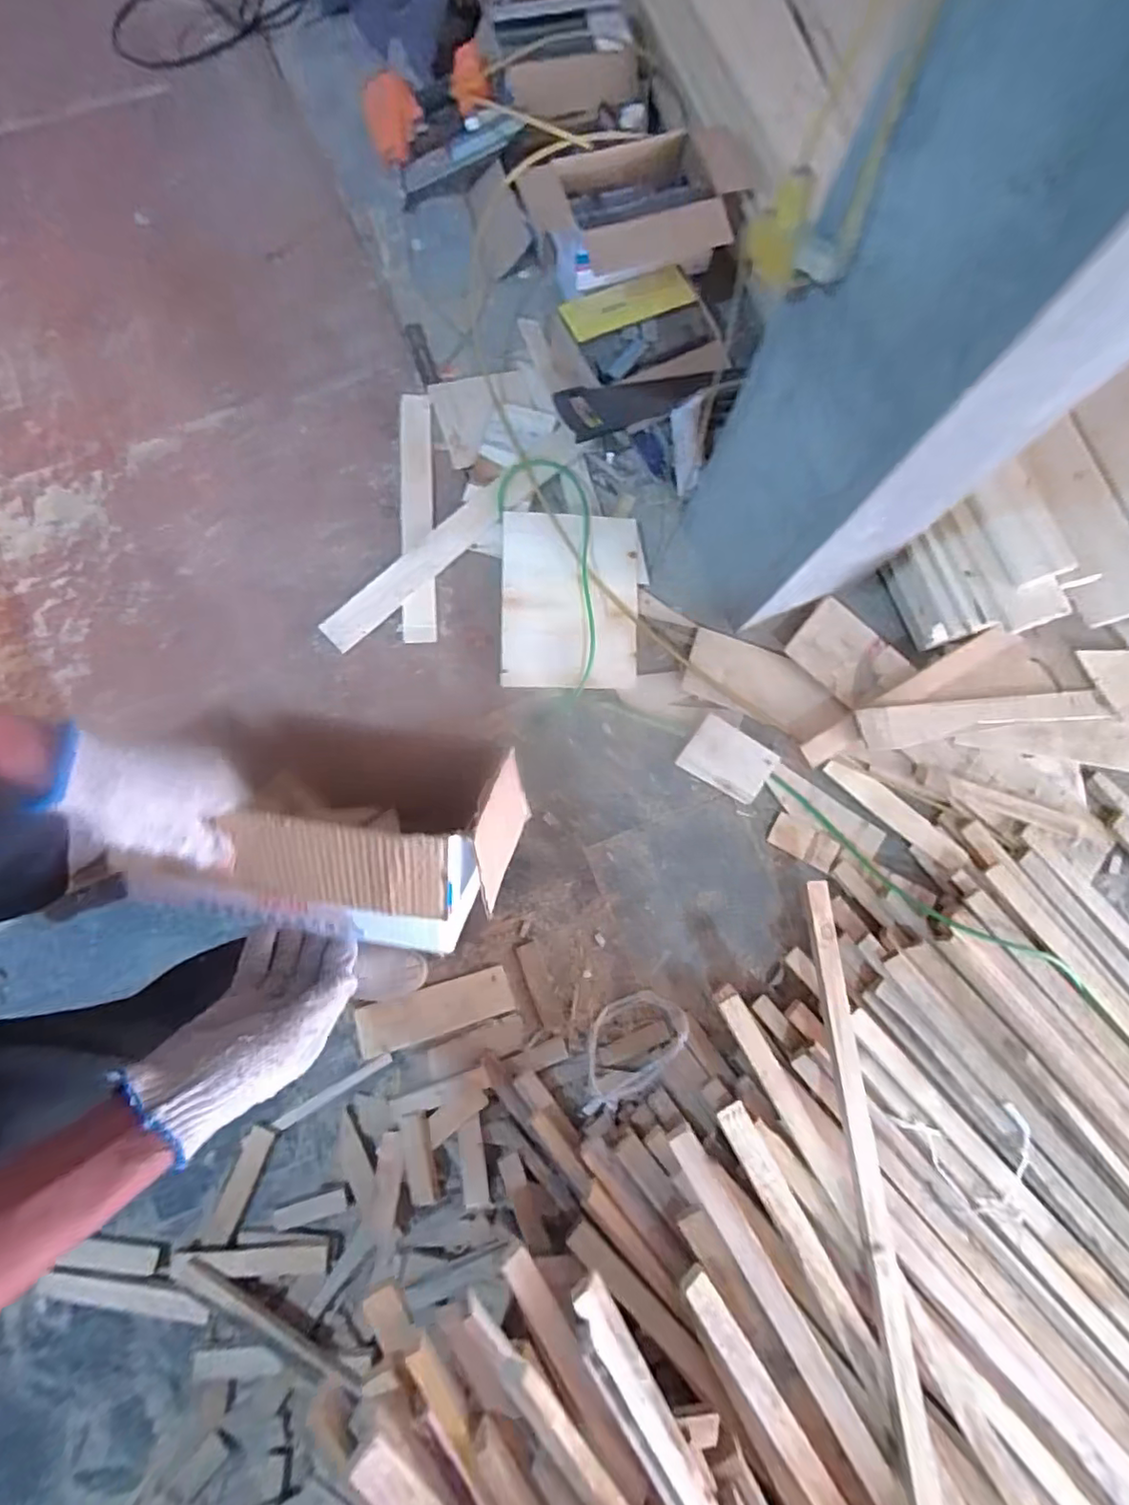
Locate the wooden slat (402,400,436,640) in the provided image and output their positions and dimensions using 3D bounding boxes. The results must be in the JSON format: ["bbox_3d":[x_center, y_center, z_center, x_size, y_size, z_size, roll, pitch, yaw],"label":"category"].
[{"bbox_3d":[-0.298,-0.487,1.188,0.063,0.021,0.553,-3,76,-3],"label":"wooden slat"}]

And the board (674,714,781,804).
[{"bbox_3d":[0.310,0.015,1.120,0.162,0.023,0.116,33,77,6],"label":"board"}]

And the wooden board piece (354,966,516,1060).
[{"bbox_3d":[-0.220,0.441,1.004,0.257,0.009,0.077,-16,77,-6],"label":"wooden board piece"}]

